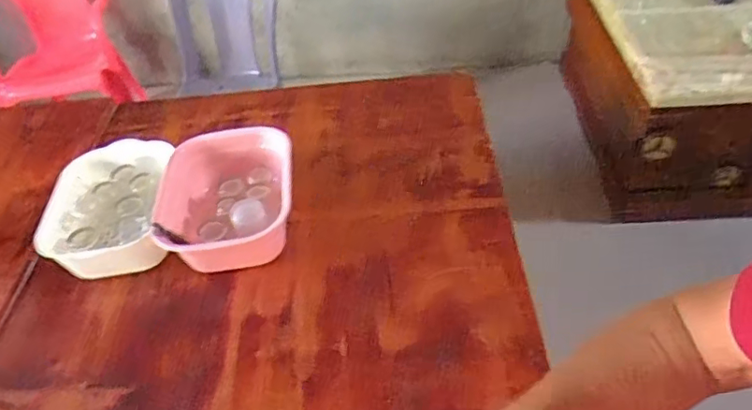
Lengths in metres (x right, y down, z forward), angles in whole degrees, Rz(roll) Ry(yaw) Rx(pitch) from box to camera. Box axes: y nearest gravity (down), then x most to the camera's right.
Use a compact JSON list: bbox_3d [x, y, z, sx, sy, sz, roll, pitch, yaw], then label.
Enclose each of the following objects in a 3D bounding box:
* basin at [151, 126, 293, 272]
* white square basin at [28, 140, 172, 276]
[{"bbox_3d":[-0.279,-0.008,1.005,0.259,0.105,0.262,-9,46,-3],"label":"basin"},{"bbox_3d":[-0.502,0.005,1.042,0.234,0.098,0.260,-8,46,-2],"label":"white square basin"}]

